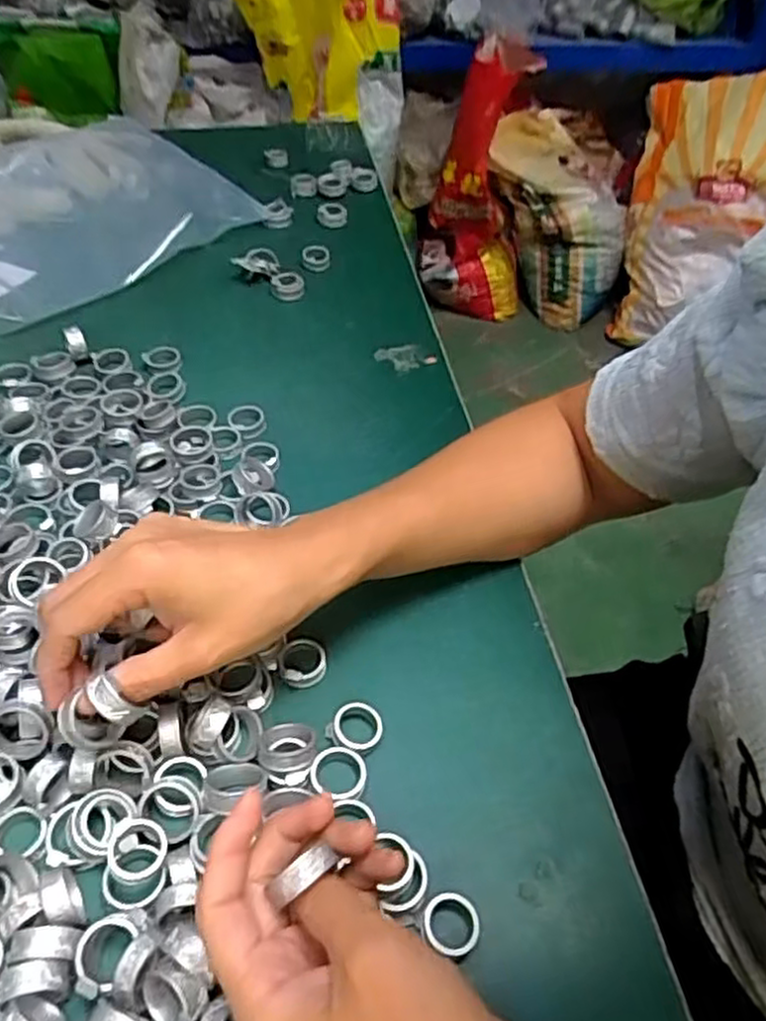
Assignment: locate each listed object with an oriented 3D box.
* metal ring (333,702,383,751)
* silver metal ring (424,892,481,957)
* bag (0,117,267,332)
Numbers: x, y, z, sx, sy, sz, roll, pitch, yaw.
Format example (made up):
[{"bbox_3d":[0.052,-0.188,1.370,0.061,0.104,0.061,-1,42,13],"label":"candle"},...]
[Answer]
[{"bbox_3d":[-0.011,0.101,0.339,0.022,0.007,0.022,2,46,-2],"label":"metal ring"},{"bbox_3d":[0.028,0.164,0.288,0.022,0.012,0.025,27,50,20],"label":"silver metal ring"},{"bbox_3d":[-0.297,-0.272,0.658,0.251,0.039,0.299,36,54,27],"label":"bag"}]

